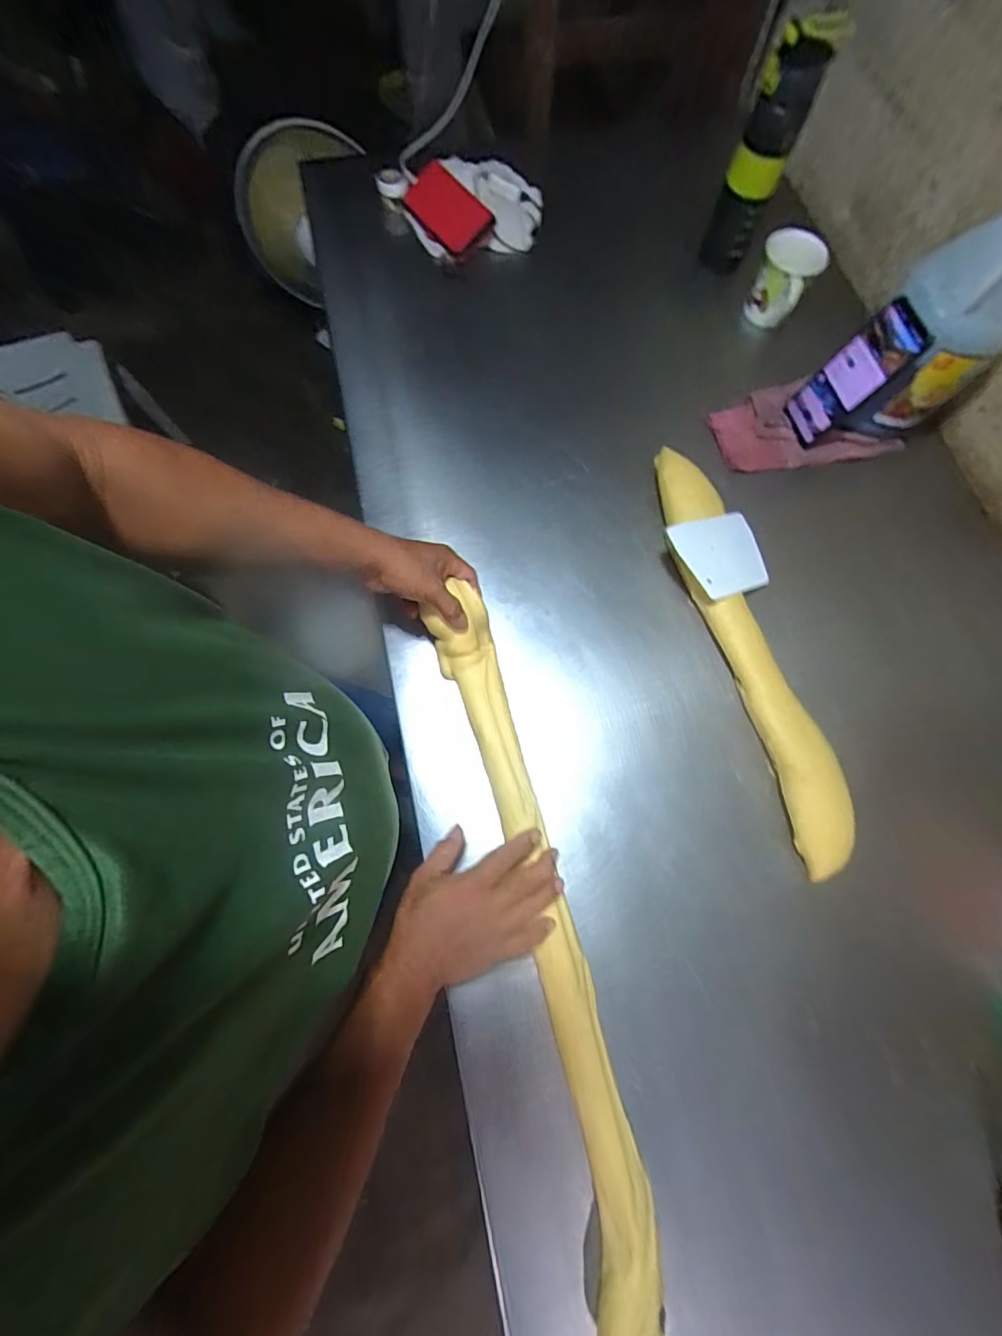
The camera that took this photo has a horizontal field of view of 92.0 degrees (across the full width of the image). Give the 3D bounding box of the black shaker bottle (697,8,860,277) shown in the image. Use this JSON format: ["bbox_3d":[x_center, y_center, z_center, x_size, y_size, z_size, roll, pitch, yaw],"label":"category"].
[{"bbox_3d":[0.363,-0.707,0.686,0.079,0.261,0.065,17,76,5],"label":"black shaker bottle"}]

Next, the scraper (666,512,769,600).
[{"bbox_3d":[0.277,-0.141,0.603,0.125,0.011,0.102,-18,85,-22],"label":"scraper"}]

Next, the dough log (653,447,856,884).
[{"bbox_3d":[0.287,-0.040,0.584,0.082,0.054,0.556,-12,75,-3],"label":"dough log"}]

